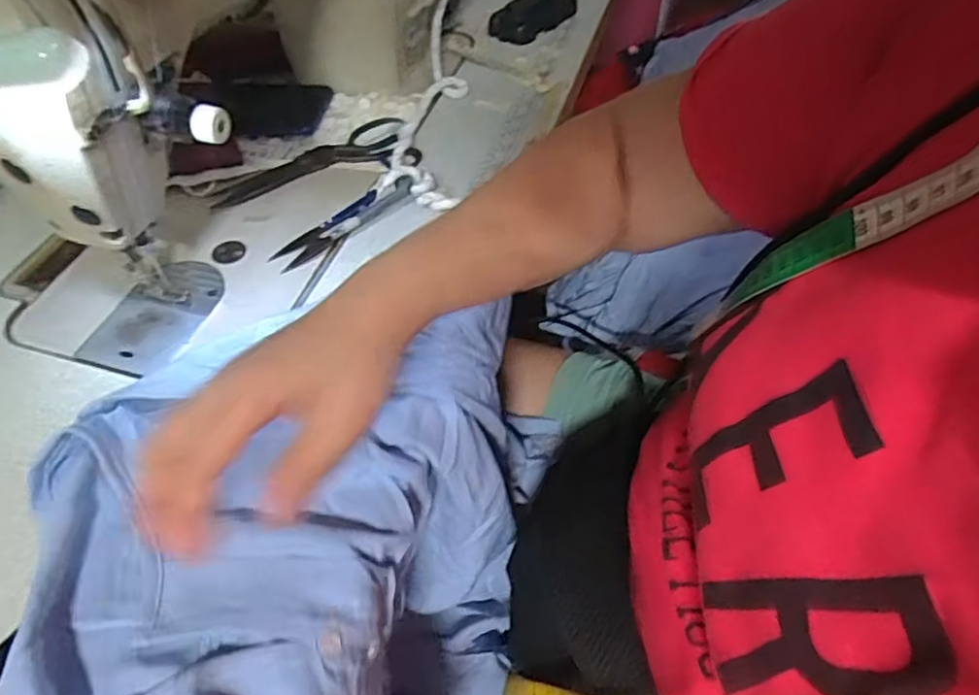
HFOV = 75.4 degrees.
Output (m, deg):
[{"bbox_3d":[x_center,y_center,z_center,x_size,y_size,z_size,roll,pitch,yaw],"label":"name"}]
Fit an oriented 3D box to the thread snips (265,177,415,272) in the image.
[{"bbox_3d":[-0.108,-0.095,0.471,0.115,0.016,0.027,-33,59,-23],"label":"thread snips"}]

